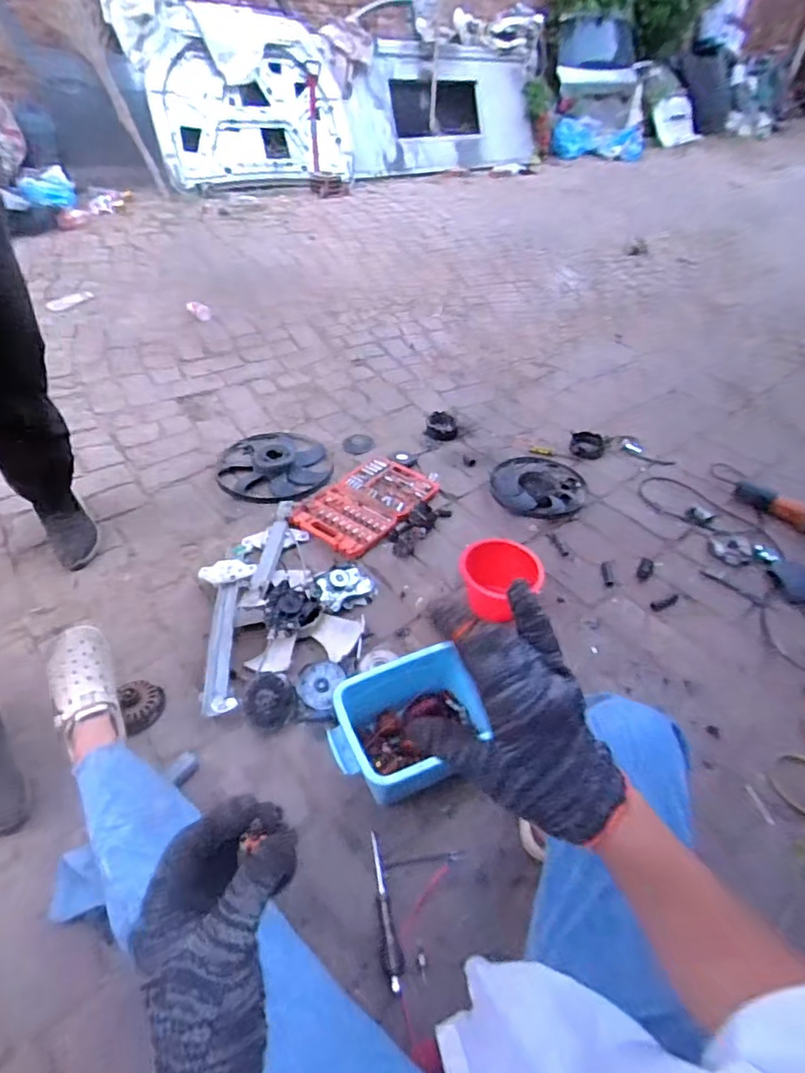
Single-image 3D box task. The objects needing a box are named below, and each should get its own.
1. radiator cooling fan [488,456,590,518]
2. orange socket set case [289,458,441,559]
[{"bbox_3d":[0.397,-0.154,1.576,0.263,0.057,0.272,2,44,-2],"label":"radiator cooling fan"},{"bbox_3d":[-0.095,-0.095,1.516,0.278,0.035,0.393,29,53,33],"label":"orange socket set case"}]

